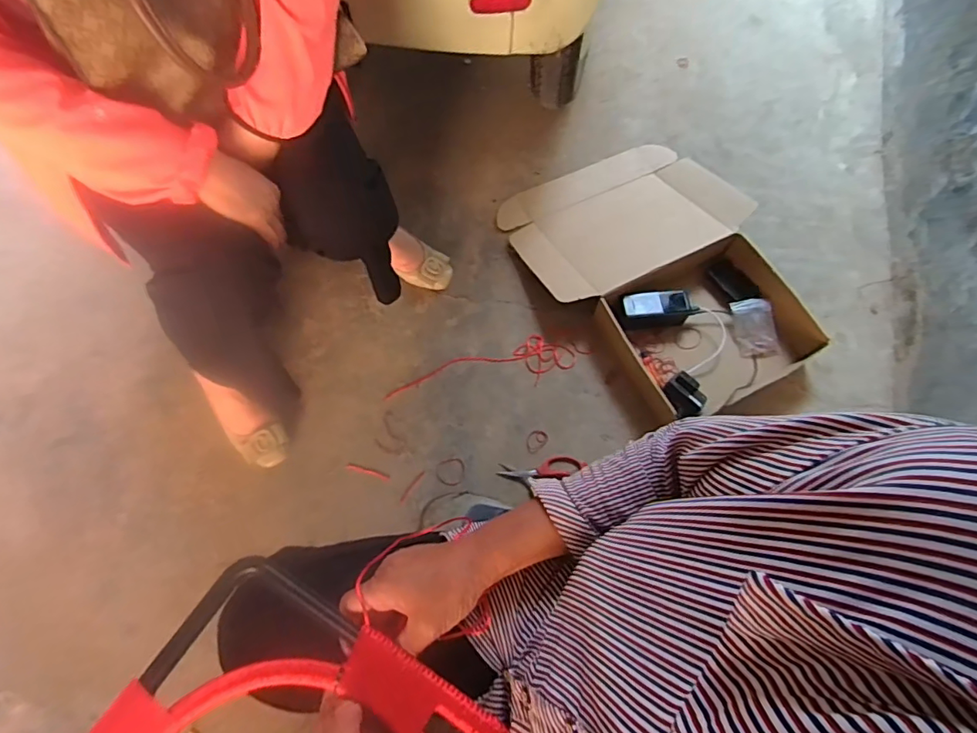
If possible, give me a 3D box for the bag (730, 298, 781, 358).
[{"bbox_3d":[0.493,-0.074,0.965,0.068,0.047,0.109,-7,68,-4],"label":"bag"}]

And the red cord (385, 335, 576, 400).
[{"bbox_3d":[-0.011,0.015,0.970,0.350,0.014,0.090,-17,69,-8],"label":"red cord"}]

